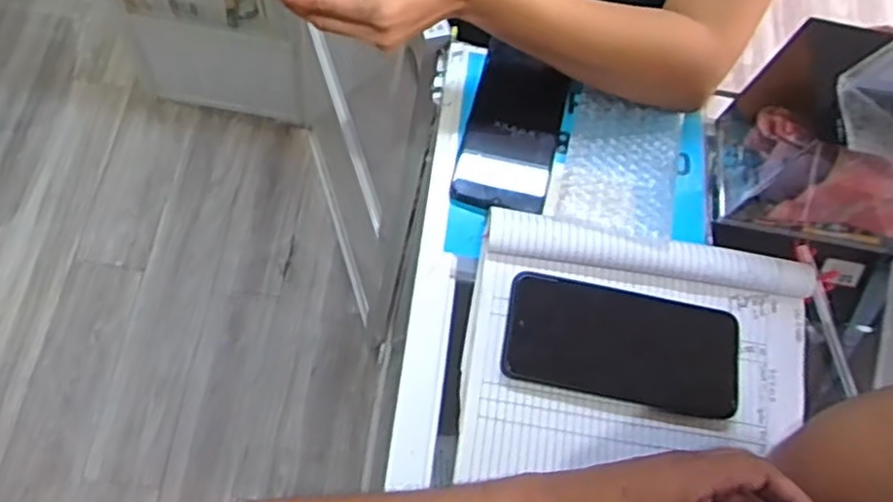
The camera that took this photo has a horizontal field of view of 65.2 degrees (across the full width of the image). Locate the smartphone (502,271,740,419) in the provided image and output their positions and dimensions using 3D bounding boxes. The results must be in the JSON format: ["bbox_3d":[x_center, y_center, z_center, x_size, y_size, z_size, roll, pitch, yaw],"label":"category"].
[{"bbox_3d":[0.130,0.067,0.507,0.174,0.010,0.081,12,75,-4],"label":"smartphone"}]

